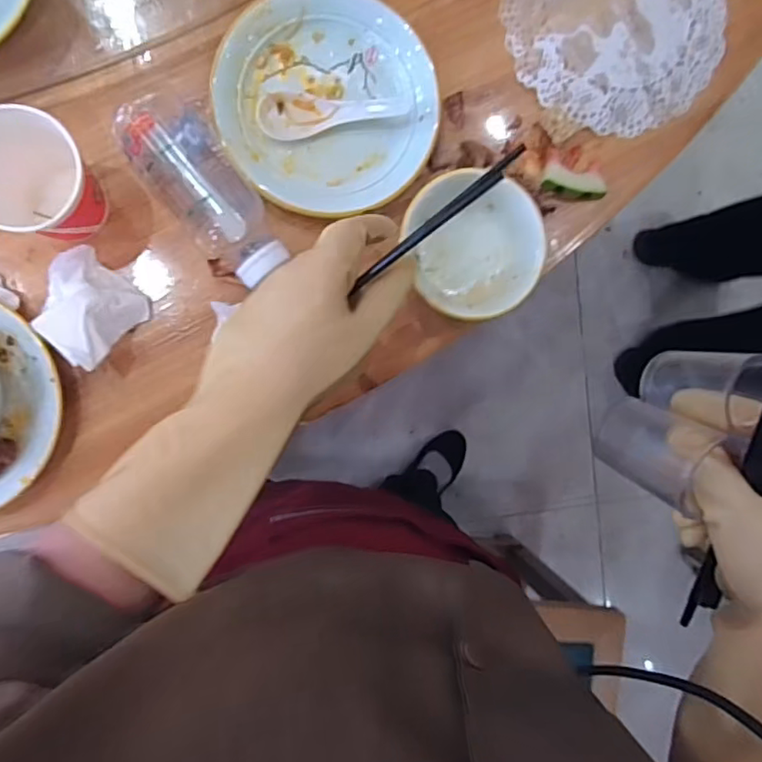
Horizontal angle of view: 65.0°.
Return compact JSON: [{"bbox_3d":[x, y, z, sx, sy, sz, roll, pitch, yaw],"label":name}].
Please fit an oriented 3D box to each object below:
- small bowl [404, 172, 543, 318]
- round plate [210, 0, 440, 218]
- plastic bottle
[{"bbox_3d":[0.071,-0.104,0.467,0.098,0.054,0.107,0,92,-8],"label":"small bowl"},{"bbox_3d":[-0.042,-0.216,0.469,0.162,0.027,0.166,0,92,-8],"label":"round plate"},{"bbox_3d":[-0.133,-0.146,0.444,0.063,0.056,0.164,-32,96,-6],"label":"plastic bottle"}]

